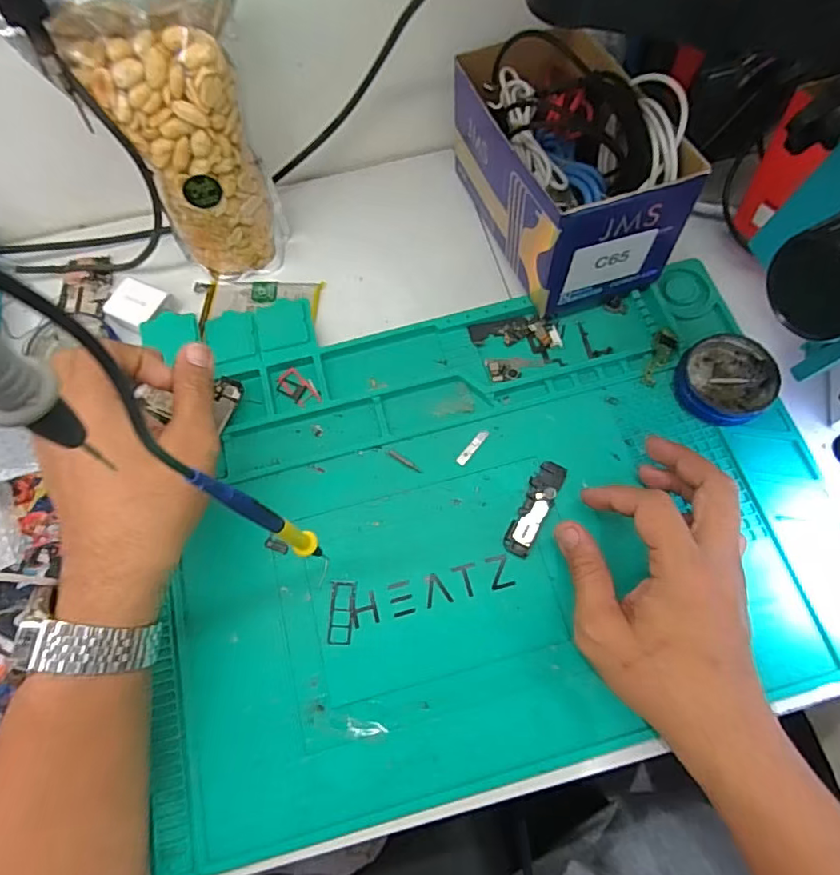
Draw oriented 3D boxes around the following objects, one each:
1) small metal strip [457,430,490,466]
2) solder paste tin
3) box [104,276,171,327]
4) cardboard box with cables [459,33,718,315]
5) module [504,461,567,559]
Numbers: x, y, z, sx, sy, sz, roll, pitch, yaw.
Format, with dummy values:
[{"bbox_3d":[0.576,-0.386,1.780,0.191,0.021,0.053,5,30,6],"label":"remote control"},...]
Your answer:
[{"bbox_3d":[0.037,0.006,0.370,0.007,0.004,0.031,38,75,15],"label":"small metal strip"},{"bbox_3d":[0.212,-0.041,0.369,0.066,0.020,0.060,-1,69,2],"label":"solder paste tin"},{"bbox_3d":[-0.214,-0.101,0.411,0.043,0.021,0.033,24,72,11],"label":"box"},{"bbox_3d":[0.101,-0.201,0.390,0.101,0.106,0.190,-19,69,-5],"label":"cardboard box with cables"},{"bbox_3d":[0.076,0.046,0.353,0.019,0.004,0.068,27,72,12],"label":"module"}]

